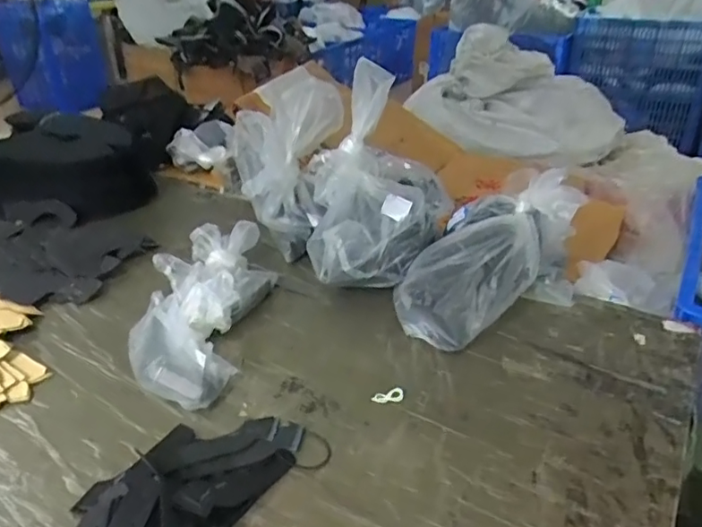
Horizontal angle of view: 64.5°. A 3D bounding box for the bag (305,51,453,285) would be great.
[{"bbox_3d":[0.030,-0.107,0.722,0.156,0.237,0.165,14,34,24],"label":"bag"}]

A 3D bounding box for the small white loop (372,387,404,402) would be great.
[{"bbox_3d":[0.040,0.141,0.601,0.034,0.005,0.017,0,31,2],"label":"small white loop"}]

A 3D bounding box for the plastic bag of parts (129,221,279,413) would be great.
[{"bbox_3d":[-0.188,0.045,0.708,0.135,0.074,0.301,3,31,8],"label":"plastic bag of parts"}]

